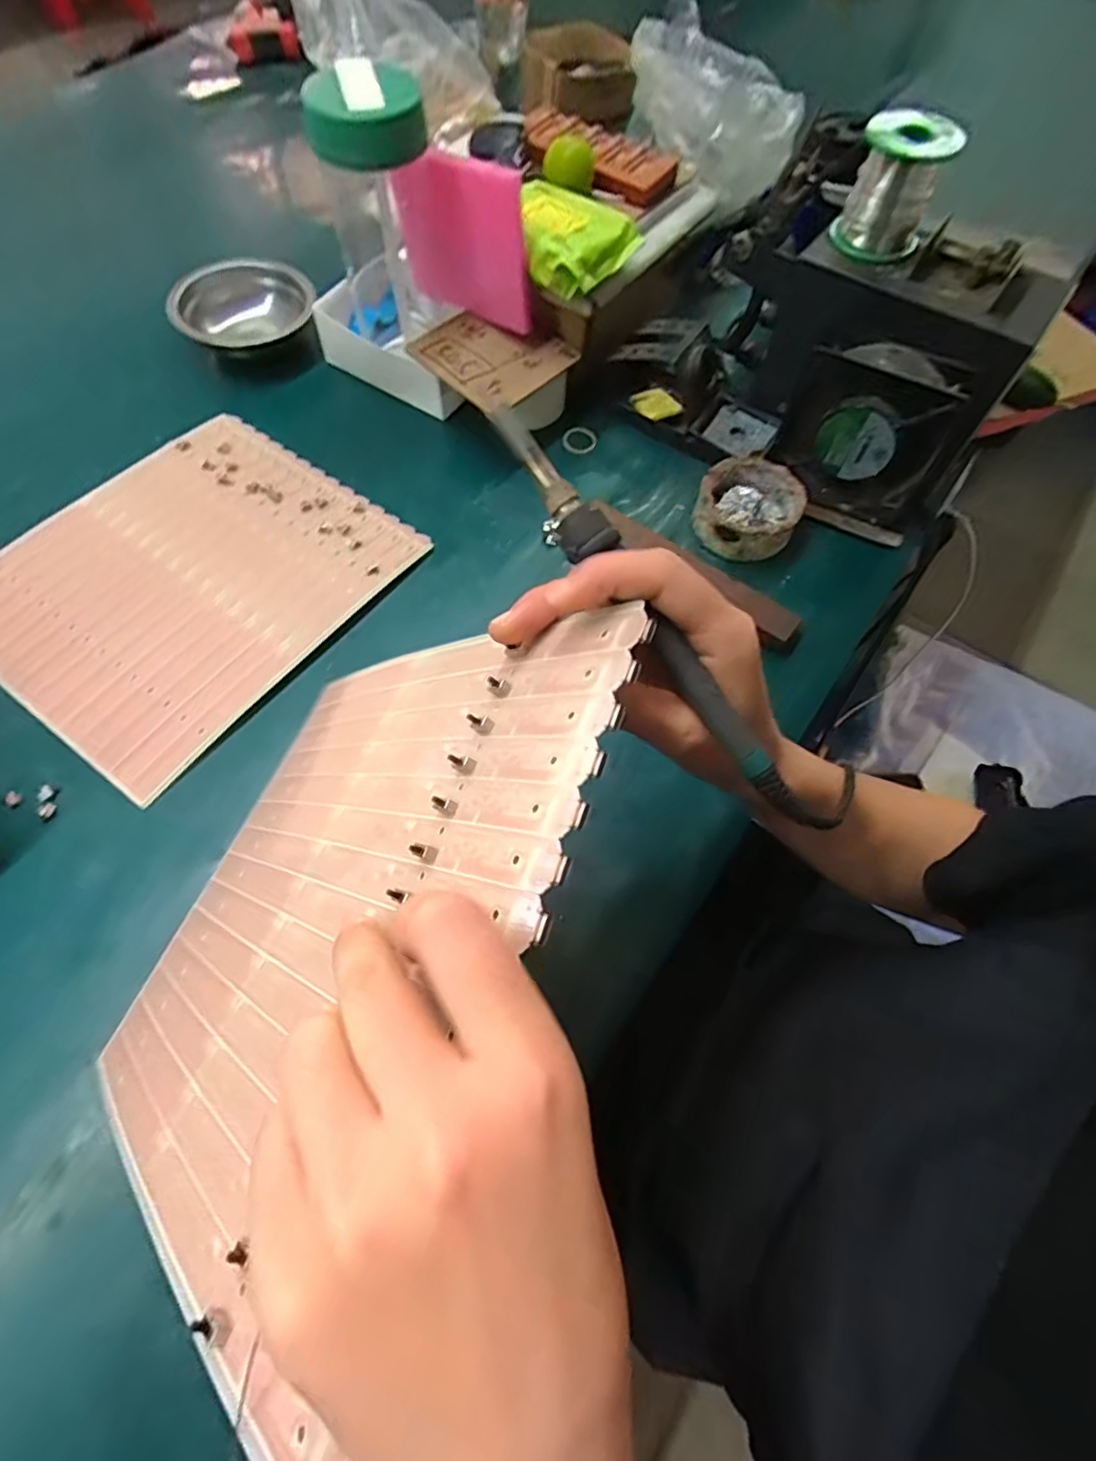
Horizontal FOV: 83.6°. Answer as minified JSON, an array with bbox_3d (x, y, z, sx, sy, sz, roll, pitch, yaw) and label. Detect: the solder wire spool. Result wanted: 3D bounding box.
[{"bbox_3d":[0.246,-0.387,0.436,0.056,0.070,0.057,14,64,3],"label":"solder wire spool"}]

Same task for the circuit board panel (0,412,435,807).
[{"bbox_3d":[-0.275,-0.121,0.474,0.255,0.018,0.282,35,66,16],"label":"circuit board panel"}]

